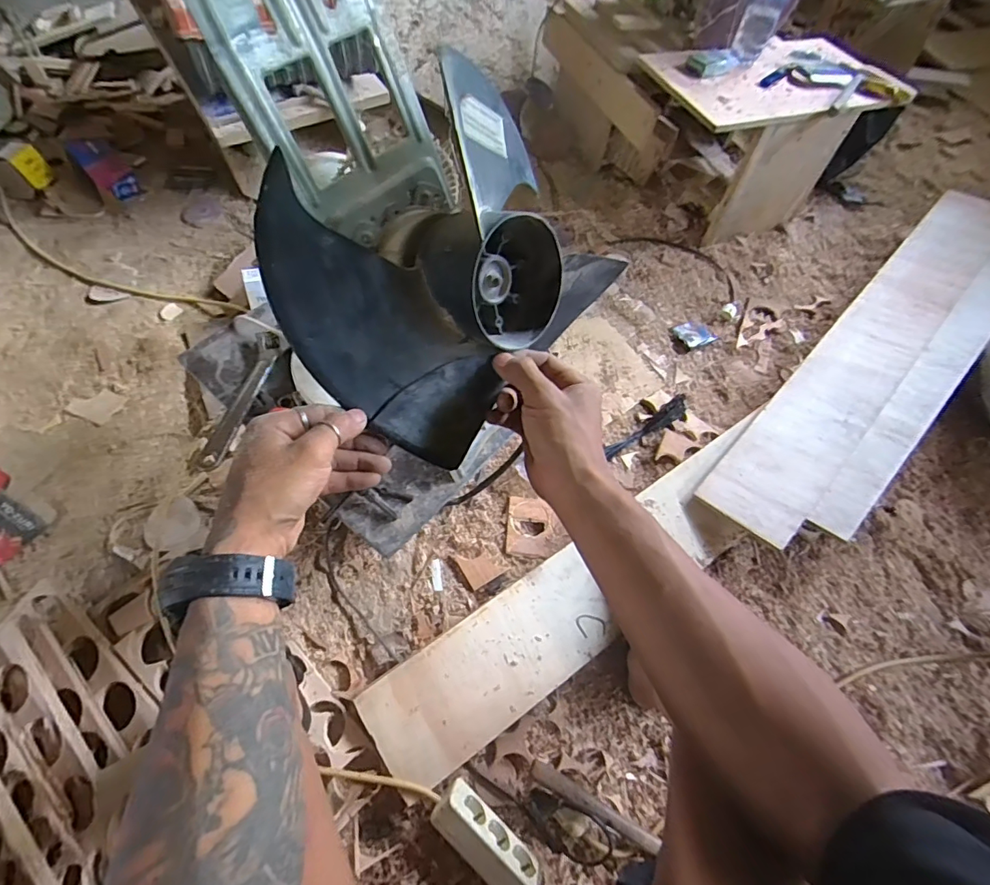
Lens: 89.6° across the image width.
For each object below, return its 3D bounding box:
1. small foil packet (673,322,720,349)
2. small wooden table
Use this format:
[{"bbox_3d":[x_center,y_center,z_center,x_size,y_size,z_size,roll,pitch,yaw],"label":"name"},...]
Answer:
[{"bbox_3d":[0.451,-0.244,1.119,0.082,0.009,0.068,-16,62,-10],"label":"small foil packet"},{"bbox_3d":[0.633,-0.752,1.234,0.605,0.319,0.335,-24,64,-14],"label":"small wooden table"}]

